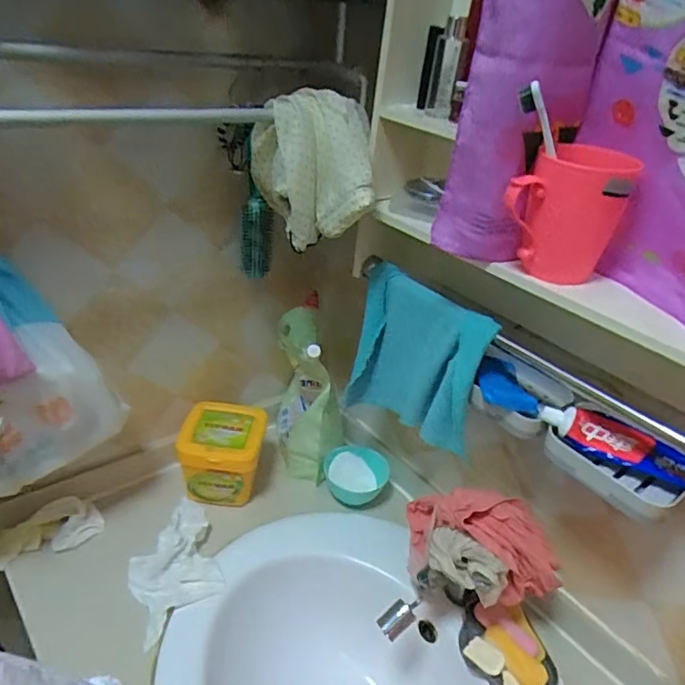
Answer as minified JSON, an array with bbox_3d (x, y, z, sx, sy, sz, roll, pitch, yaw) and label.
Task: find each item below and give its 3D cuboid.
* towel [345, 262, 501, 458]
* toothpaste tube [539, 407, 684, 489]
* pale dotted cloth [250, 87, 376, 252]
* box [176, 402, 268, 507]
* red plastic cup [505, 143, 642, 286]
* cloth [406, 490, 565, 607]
[{"bbox_3d":[0.087,0.028,0.678,0.051,0.180,0.199,-16,38,-32],"label":"towel"},{"bbox_3d":[0.280,0.104,0.531,0.173,0.031,0.028,21,34,22],"label":"toothpaste tube"},{"bbox_3d":[-0.037,-0.194,0.626,0.133,0.146,0.133,2,32,-6],"label":"pale dotted cloth"},{"bbox_3d":[-0.182,0.178,0.850,0.118,0.121,0.118,6,32,-1],"label":"box"},{"bbox_3d":[0.199,-0.113,0.501,0.094,0.114,0.081,19,34,20],"label":"red plastic cup"},{"bbox_3d":[0.163,0.233,0.655,0.182,0.132,0.069,27,37,29],"label":"cloth"}]

